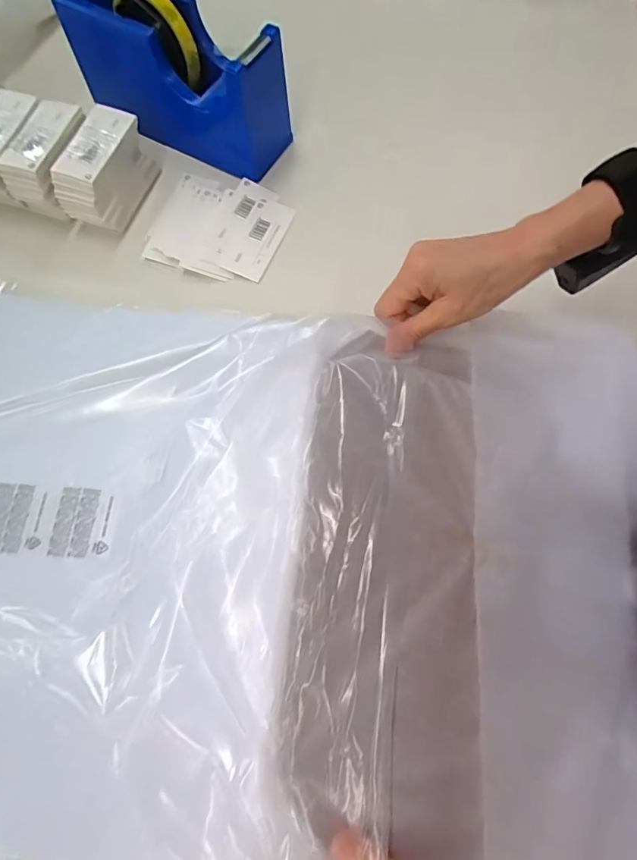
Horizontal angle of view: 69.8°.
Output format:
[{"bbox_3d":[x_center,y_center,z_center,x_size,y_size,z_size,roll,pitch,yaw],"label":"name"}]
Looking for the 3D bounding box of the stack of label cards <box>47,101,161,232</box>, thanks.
[{"bbox_3d":[-0.199,-0.246,0.429,0.060,0.055,0.105,12,73,5],"label":"stack of label cards"}]

